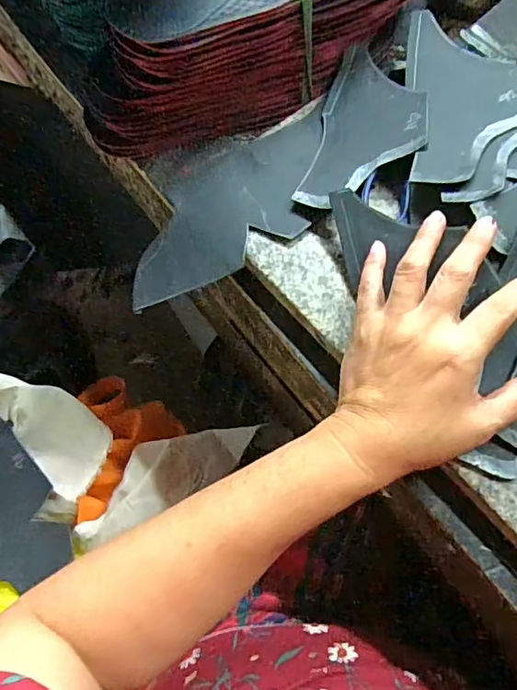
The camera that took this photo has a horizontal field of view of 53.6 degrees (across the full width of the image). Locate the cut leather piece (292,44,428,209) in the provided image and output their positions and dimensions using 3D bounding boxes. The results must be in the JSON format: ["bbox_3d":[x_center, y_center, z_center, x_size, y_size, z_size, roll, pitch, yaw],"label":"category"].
[{"bbox_3d":[0.085,-0.167,0.387,0.079,0.008,0.152,8,71,22],"label":"cut leather piece"}]

